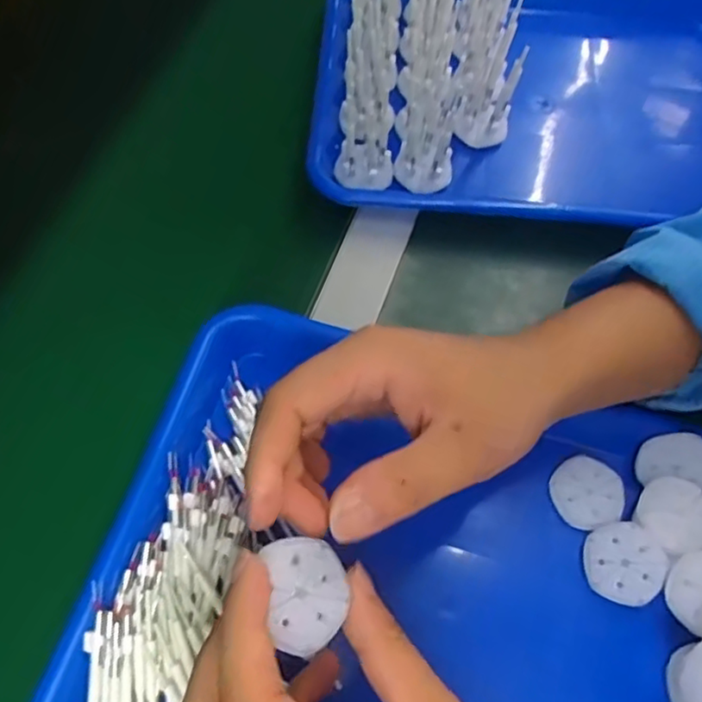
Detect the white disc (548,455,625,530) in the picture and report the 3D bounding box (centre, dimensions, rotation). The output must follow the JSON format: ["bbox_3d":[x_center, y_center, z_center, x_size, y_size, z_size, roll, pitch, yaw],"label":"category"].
[{"bbox_3d":[0.127,0.075,0.337,0.038,0.004,0.036,1,64,-3],"label":"white disc"}]

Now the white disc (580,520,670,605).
[{"bbox_3d":[0.138,0.107,0.317,0.038,0.004,0.038,-4,70,12],"label":"white disc"}]

